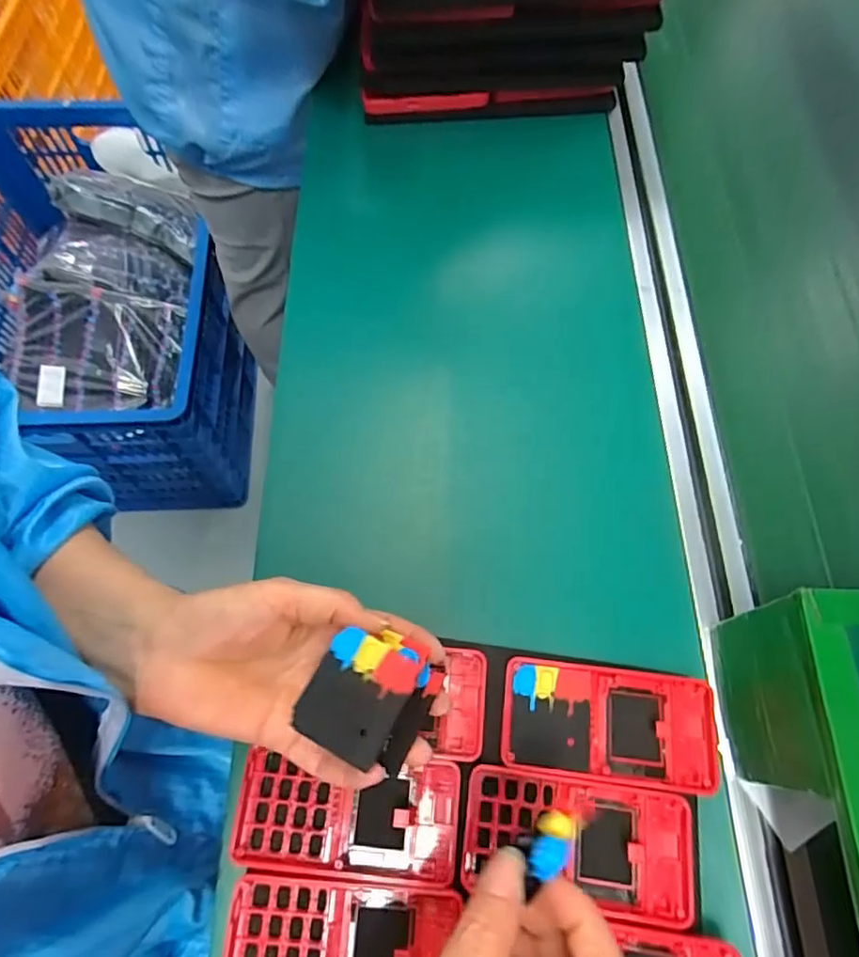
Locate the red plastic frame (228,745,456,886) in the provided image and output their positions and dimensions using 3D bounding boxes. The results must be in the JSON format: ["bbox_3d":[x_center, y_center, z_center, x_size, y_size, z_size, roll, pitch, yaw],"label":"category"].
[{"bbox_3d":[-0.046,0.190,0.321,0.121,0.007,0.057,3,67,0],"label":"red plastic frame"}]

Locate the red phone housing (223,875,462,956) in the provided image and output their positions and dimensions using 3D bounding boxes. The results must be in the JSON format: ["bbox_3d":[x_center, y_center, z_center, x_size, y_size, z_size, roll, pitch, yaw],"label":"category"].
[{"bbox_3d":[-0.048,0.246,0.297,0.114,0.007,0.059,3,67,1],"label":"red phone housing"}]

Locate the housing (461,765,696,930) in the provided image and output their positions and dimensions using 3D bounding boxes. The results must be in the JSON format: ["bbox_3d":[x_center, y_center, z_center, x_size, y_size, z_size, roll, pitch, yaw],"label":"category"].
[{"bbox_3d":[0.082,0.200,0.313,0.123,0.009,0.062,7,67,2],"label":"housing"}]

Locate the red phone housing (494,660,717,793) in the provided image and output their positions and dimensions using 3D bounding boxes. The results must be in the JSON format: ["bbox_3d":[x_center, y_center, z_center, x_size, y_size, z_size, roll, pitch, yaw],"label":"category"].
[{"bbox_3d":[0.106,0.144,0.337,0.123,0.011,0.062,8,67,2],"label":"red phone housing"}]

